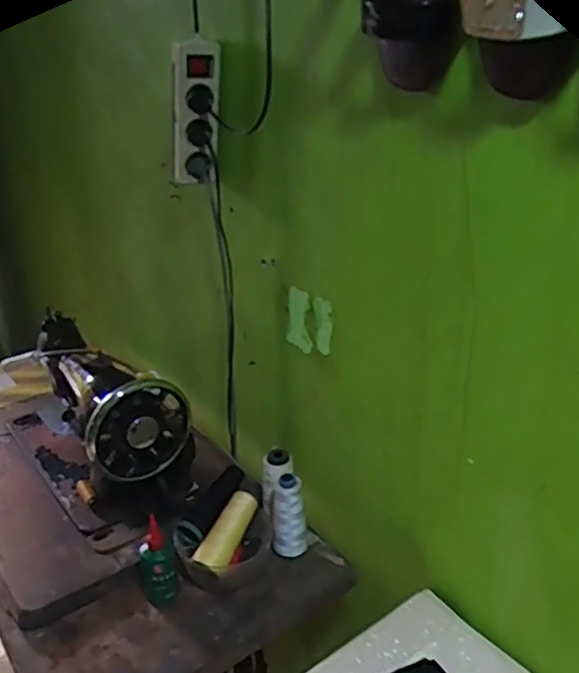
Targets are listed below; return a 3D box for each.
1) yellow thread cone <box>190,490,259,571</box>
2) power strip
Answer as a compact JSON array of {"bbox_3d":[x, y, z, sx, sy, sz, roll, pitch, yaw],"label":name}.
[{"bbox_3d":[-0.077,0.241,0.817,0.034,0.036,0.109,12,44,26],"label":"yellow thread cone"},{"bbox_3d":[-0.126,-0.296,0.871,0.060,0.177,0.044,-18,29,-34],"label":"power strip"}]

